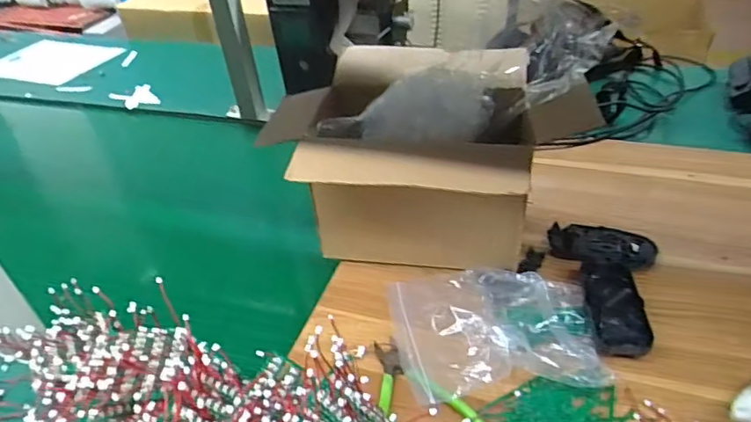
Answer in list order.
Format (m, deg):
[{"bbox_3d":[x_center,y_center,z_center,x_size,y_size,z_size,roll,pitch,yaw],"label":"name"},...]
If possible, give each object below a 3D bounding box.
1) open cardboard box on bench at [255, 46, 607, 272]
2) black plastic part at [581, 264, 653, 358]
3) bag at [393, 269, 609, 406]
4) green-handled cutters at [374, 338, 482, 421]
[{"bbox_3d":[0.056,-0.053,0.607,0.317,0.204,0.228,4,40,12],"label":"open cardboard box on bench"},{"bbox_3d":[0.243,0.095,0.539,0.053,0.021,0.113,3,40,11],"label":"black plastic part"},{"bbox_3d":[0.117,0.106,0.524,0.197,0.048,0.161,-5,39,2],"label":"bag"},{"bbox_3d":[0.031,0.168,0.482,0.103,0.028,0.140,-16,40,-12],"label":"green-handled cutters"}]

